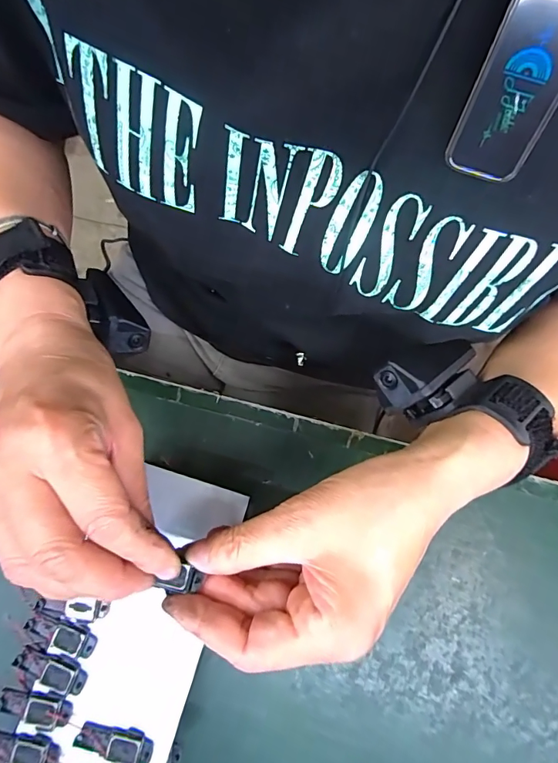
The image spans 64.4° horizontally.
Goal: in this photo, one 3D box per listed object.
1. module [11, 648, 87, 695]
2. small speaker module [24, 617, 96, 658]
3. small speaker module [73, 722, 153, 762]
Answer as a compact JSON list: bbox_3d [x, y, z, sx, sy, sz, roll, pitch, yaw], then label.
[{"bbox_3d":[-0.124,0.156,0.236,0.040,0.004,0.018,9,78,3],"label":"module"},{"bbox_3d":[-0.120,0.140,0.241,0.039,0.004,0.016,7,78,3],"label":"small speaker module"},{"bbox_3d":[-0.086,0.188,0.229,0.040,0.006,0.014,11,78,4],"label":"small speaker module"}]

